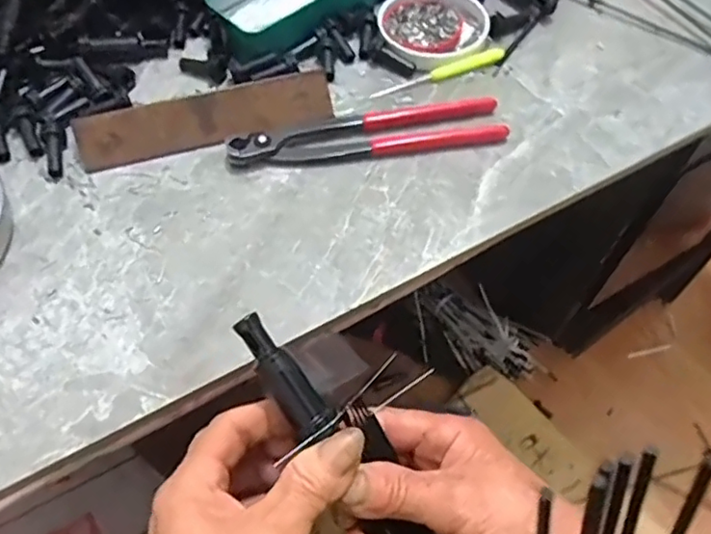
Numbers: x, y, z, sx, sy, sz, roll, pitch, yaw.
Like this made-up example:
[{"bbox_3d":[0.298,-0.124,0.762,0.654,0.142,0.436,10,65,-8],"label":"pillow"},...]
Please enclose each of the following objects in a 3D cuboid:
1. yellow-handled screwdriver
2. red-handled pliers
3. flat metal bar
[{"bbox_3d":[0.066,-0.153,0.477,0.110,0.008,0.014,-19,60,-11],"label":"yellow-handled screwdriver"},{"bbox_3d":[0.008,-0.099,0.438,0.192,0.014,0.045,-6,58,-3],"label":"red-handled pliers"},{"bbox_3d":[-0.106,-0.106,0.440,0.179,0.039,0.005,-13,29,-8],"label":"flat metal bar"}]

